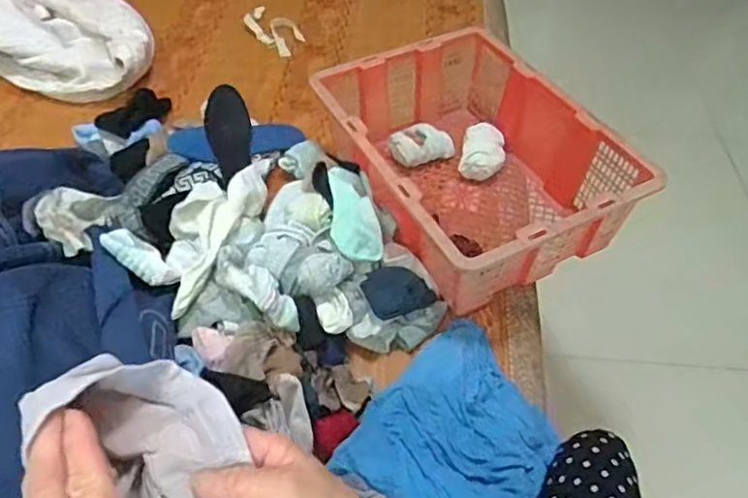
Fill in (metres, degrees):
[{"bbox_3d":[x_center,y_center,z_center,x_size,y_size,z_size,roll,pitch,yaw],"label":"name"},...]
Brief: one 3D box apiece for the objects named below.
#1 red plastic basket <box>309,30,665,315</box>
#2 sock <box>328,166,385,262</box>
[{"bbox_3d":[0.158,-0.151,0.923,0.369,0.172,0.441,-22,54,-18],"label":"red plastic basket"},{"bbox_3d":[-0.036,-0.060,0.889,0.067,0.031,0.182,-9,51,-8],"label":"sock"}]

